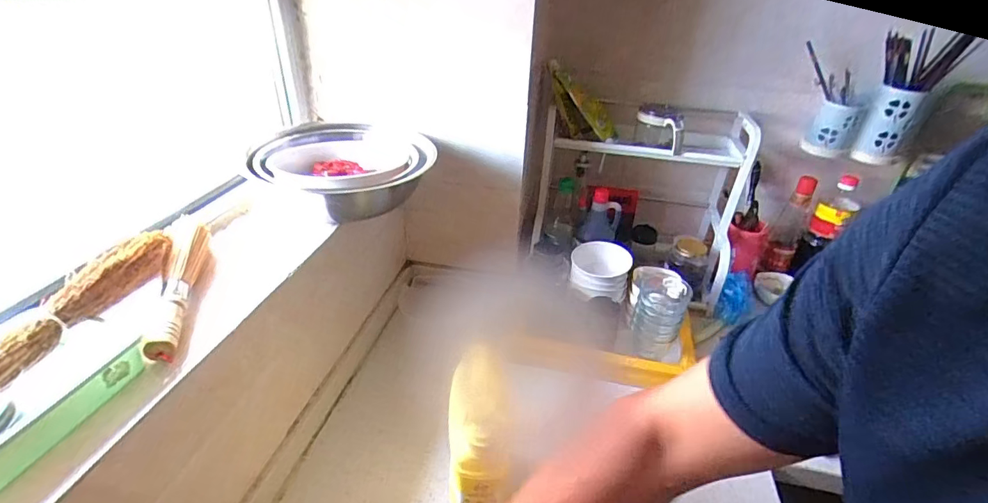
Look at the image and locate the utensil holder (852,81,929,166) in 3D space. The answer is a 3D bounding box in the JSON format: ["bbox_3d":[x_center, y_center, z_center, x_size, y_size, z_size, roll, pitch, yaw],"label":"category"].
[{"bbox_3d":[0.758,-0.242,0.904,0.078,0.141,0.081,26,39,32],"label":"utensil holder"}]

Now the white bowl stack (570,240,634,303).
[{"bbox_3d":[0.201,0.031,0.894,0.107,0.057,0.125,11,33,13],"label":"white bowl stack"}]

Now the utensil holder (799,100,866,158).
[{"bbox_3d":[0.668,-0.244,0.931,0.083,0.102,0.068,23,37,29],"label":"utensil holder"}]

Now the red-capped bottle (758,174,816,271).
[{"bbox_3d":[0.653,-0.057,1.040,0.056,0.220,0.071,26,39,32],"label":"red-capped bottle"}]

